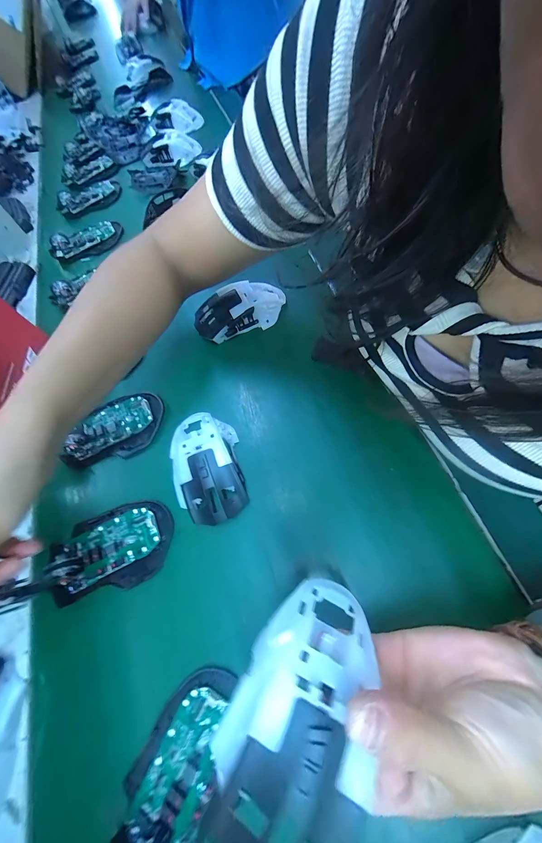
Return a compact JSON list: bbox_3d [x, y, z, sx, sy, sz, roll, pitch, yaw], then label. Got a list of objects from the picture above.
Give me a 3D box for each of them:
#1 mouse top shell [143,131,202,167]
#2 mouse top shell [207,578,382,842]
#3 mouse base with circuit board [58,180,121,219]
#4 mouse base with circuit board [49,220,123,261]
[{"bbox_3d":[-0.188,-0.493,0.535,0.115,0.032,0.054,-5,65,5],"label":"mouse top shell"},{"bbox_3d":[0.016,0.135,0.143,0.059,0.042,0.104,26,66,13],"label":"mouse top shell"},{"bbox_3d":[-0.327,-0.407,0.524,0.110,0.022,0.066,-40,67,-11],"label":"mouse base with circuit board"},{"bbox_3d":[-0.301,-0.298,0.473,0.116,0.020,0.064,-30,66,-6],"label":"mouse base with circuit board"}]

